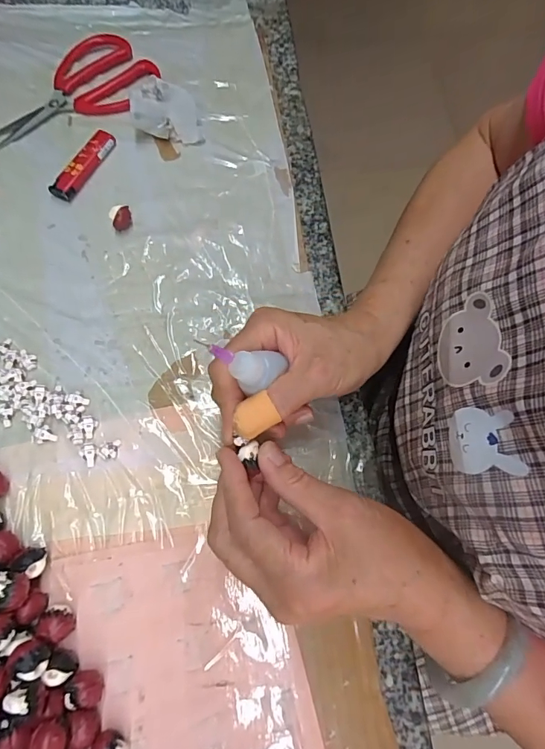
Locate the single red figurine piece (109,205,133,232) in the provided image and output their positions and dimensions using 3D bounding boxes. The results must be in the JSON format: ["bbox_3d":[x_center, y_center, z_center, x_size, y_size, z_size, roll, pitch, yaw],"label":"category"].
[{"bbox_3d":[-0.126,-0.132,0.353,0.018,0.016,0.014,-29,74,-11],"label":"single red figurine piece"}]

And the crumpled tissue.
[{"bbox_3d":[-0.094,-0.231,0.374,0.056,0.038,0.033,-1,70,-2],"label":"crumpled tissue"}]

